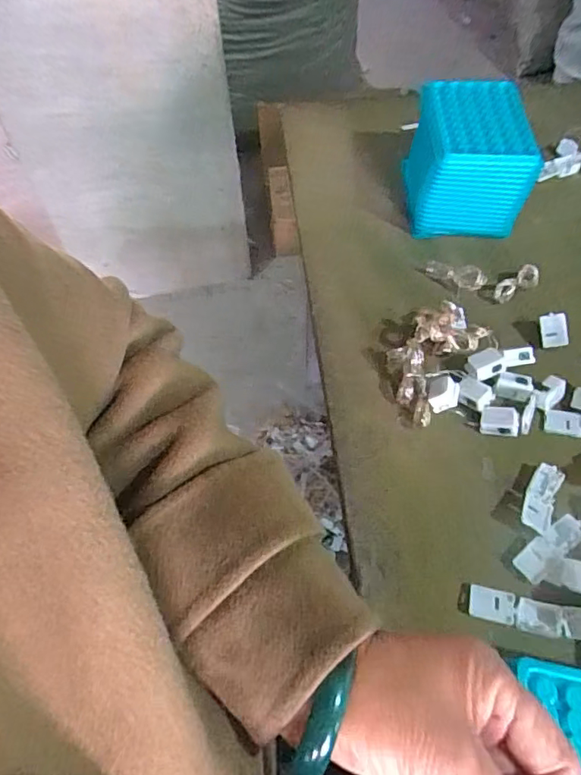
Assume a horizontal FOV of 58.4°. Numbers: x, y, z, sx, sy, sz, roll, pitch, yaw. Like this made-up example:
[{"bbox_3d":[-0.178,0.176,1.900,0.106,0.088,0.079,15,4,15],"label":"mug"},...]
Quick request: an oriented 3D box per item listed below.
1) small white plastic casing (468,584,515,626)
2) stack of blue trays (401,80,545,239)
[{"bbox_3d":[0.128,0.138,0.331,0.027,0.005,0.019,9,57,10],"label":"small white plastic casing"},{"bbox_3d":[0.166,-0.219,0.498,0.104,0.096,0.115,3,56,6],"label":"stack of blue trays"}]

